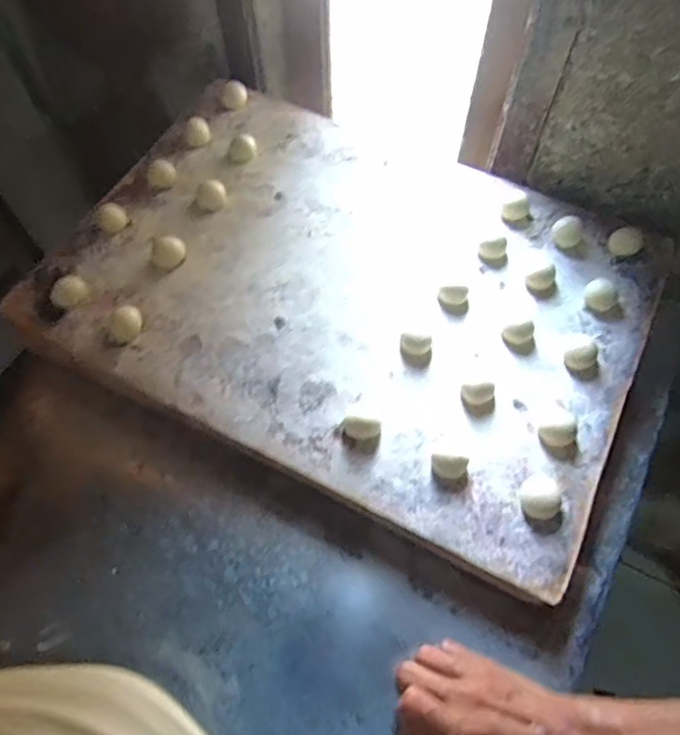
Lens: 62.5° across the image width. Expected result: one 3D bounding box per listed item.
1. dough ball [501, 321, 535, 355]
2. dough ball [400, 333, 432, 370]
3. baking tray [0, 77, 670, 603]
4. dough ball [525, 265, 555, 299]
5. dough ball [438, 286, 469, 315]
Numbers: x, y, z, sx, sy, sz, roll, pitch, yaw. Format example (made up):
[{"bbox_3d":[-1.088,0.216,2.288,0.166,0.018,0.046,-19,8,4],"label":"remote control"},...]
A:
[{"bbox_3d":[0.176,-0.029,0.548,0.030,0.015,0.028,-1,62,2],"label":"dough ball"},{"bbox_3d":[0.073,-0.016,0.542,0.030,0.014,0.030,7,62,5],"label":"dough ball"},{"bbox_3d":[0.010,-0.100,0.594,0.584,0.024,0.428,24,66,14],"label":"baking tray"},{"bbox_3d":[0.208,-0.088,0.572,0.029,0.015,0.026,-4,62,-1],"label":"dough ball"},{"bbox_3d":[0.116,-0.070,0.572,0.030,0.017,0.025,8,62,6],"label":"dough ball"}]

